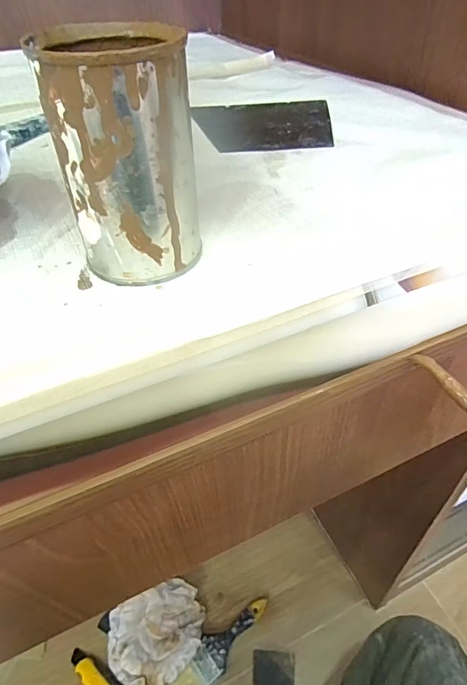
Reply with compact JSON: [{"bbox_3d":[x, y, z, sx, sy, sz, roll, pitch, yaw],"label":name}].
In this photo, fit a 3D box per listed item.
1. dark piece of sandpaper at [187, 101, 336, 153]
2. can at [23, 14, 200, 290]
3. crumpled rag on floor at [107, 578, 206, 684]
[{"bbox_3d":[0.019,-0.164,0.322,0.103,0.006,0.097,2,43,3],"label":"dark piece of sandpaper"},{"bbox_3d":[-0.042,-0.072,0.174,0.049,0.085,0.049,0,43,0],"label":"can"},{"bbox_3d":[-0.136,0.515,0.766,0.174,0.038,0.154,-17,45,-16],"label":"crumpled rag on floor"}]

